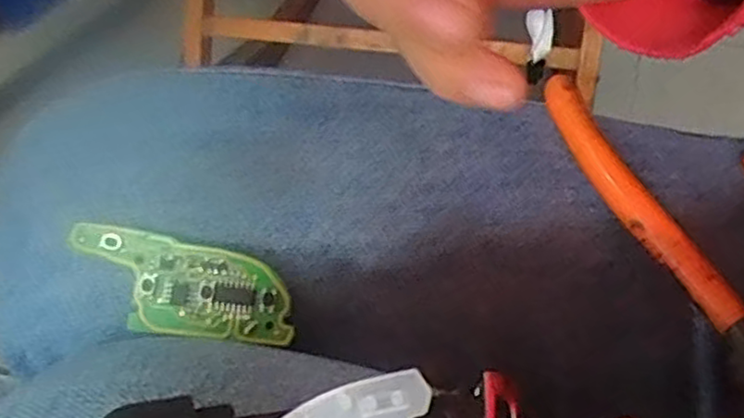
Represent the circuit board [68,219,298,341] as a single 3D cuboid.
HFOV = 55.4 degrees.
[{"bbox_3d":[-0.045,0.018,0.165,0.052,0.004,0.022,9,76,-3],"label":"circuit board"}]

